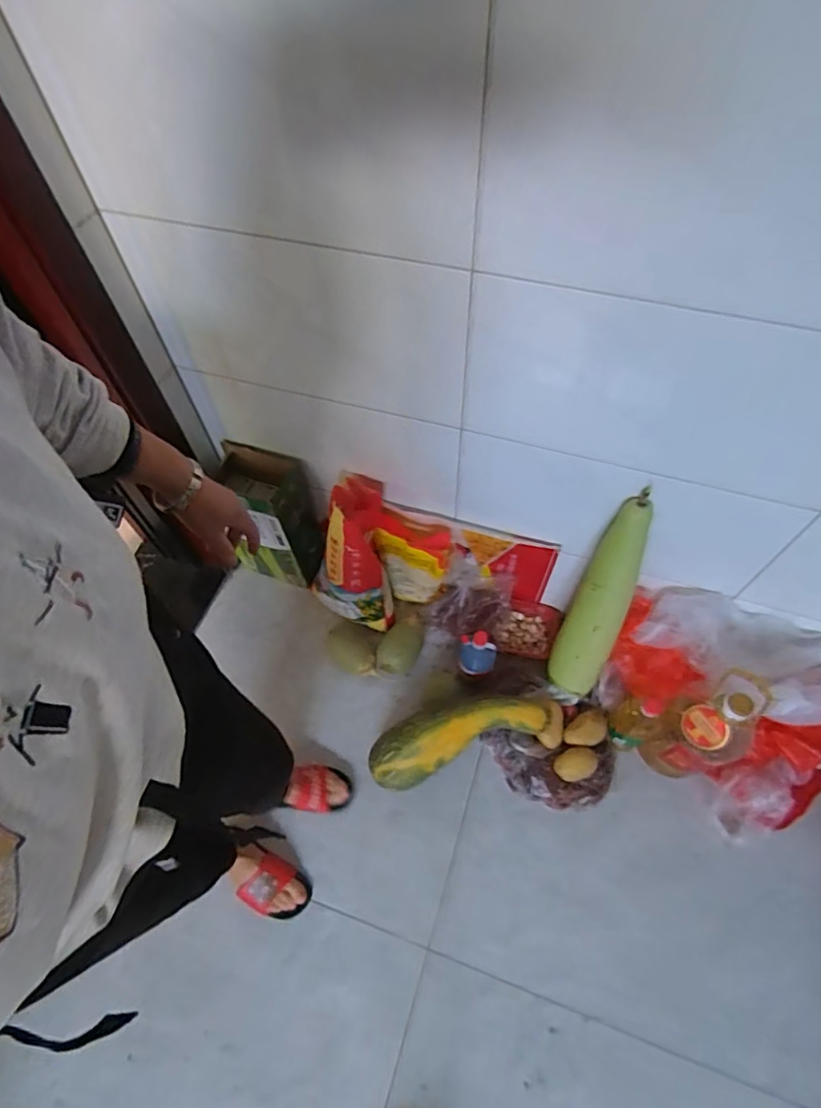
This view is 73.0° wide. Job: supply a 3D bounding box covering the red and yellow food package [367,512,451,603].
[{"bbox_3d":[0.008,0.013,1.289,0.173,0.259,0.082,11,60,9],"label":"red and yellow food package"}]

